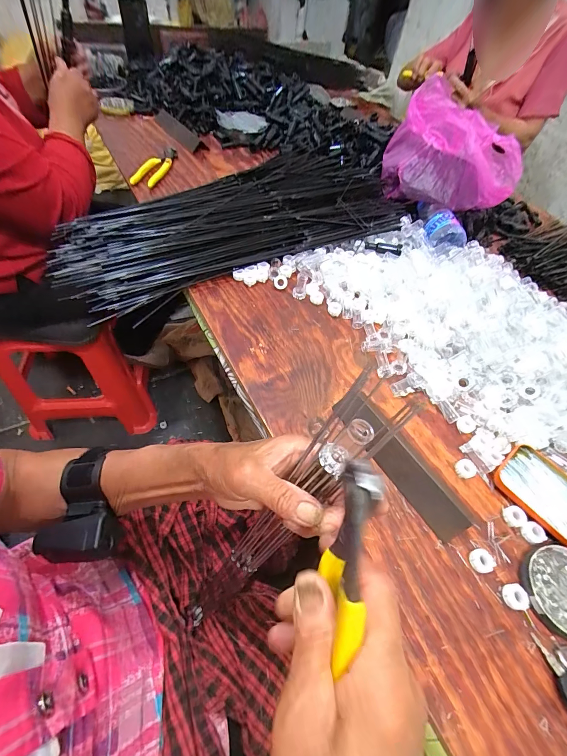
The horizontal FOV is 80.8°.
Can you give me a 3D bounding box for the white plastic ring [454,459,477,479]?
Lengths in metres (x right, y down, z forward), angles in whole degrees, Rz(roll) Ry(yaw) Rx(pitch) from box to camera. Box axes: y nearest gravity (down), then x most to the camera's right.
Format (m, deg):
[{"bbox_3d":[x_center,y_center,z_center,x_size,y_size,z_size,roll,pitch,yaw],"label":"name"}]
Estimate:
[{"bbox_3d":[0.222,0.110,0.404,0.025,0.009,0.021,-2,57,-9],"label":"white plastic ring"}]

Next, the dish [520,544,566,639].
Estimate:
[{"bbox_3d":[0.290,0.216,0.338,0.082,0.013,0.081,3,56,-5],"label":"dish"}]

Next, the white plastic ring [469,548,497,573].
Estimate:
[{"bbox_3d":[0.208,0.192,0.350,0.025,0.007,0.021,-7,58,-12],"label":"white plastic ring"}]

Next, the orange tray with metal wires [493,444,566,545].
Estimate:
[{"bbox_3d":[0.326,0.147,0.390,0.083,0.015,0.143,-35,67,-26],"label":"orange tray with metal wires"}]

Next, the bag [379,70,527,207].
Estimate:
[{"bbox_3d":[0.344,-0.453,0.658,0.261,0.122,0.167,23,57,8],"label":"bag"}]

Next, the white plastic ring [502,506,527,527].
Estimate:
[{"bbox_3d":[0.263,0.157,0.378,0.022,0.007,0.021,3,56,-5],"label":"white plastic ring"}]

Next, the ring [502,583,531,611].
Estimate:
[{"bbox_3d":[0.232,0.218,0.333,0.022,0.006,0.022,0,59,0],"label":"ring"}]

